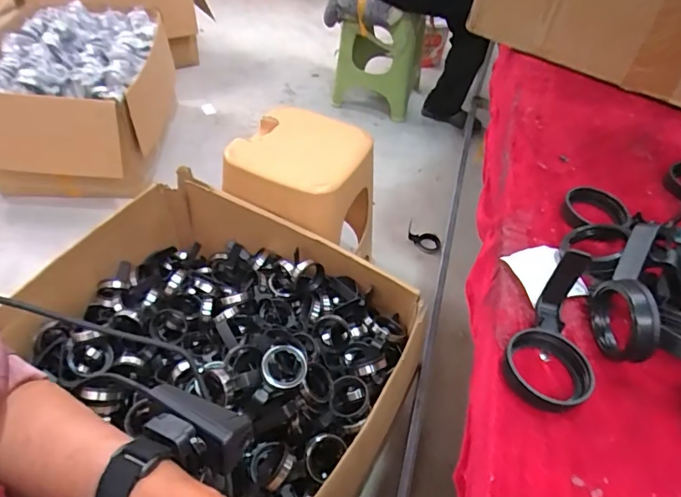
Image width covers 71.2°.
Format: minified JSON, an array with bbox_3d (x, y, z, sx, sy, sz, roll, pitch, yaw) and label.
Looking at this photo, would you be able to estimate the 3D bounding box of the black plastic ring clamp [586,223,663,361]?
[{"bbox_3d":[0.260,0.042,0.443,0.043,0.070,0.131,16,48,10],"label":"black plastic ring clamp"}]

